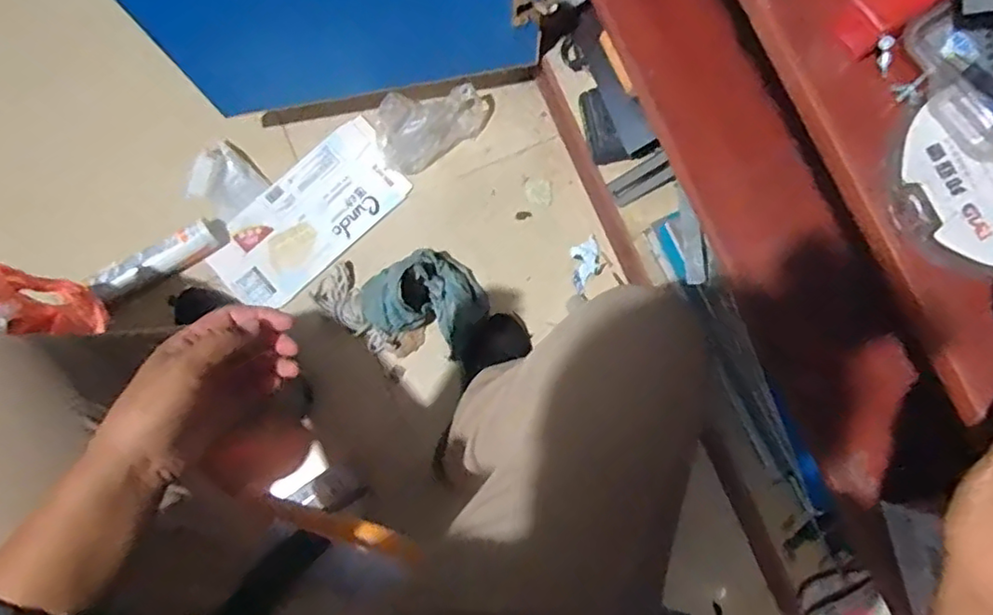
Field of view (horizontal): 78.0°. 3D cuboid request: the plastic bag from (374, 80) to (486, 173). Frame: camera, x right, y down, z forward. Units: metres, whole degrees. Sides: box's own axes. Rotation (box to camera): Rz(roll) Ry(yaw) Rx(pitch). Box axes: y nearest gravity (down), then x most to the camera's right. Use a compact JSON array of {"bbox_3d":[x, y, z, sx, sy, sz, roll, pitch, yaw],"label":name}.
[{"bbox_3d":[-0.105,-0.296,0.975,0.187,0.063,0.103,-32,82,-6],"label":"plastic bag"}]

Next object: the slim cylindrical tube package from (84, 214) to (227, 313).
[{"bbox_3d":[-0.514,-0.075,0.944,0.206,0.038,0.066,-35,82,-6],"label":"slim cylindrical tube package"}]

